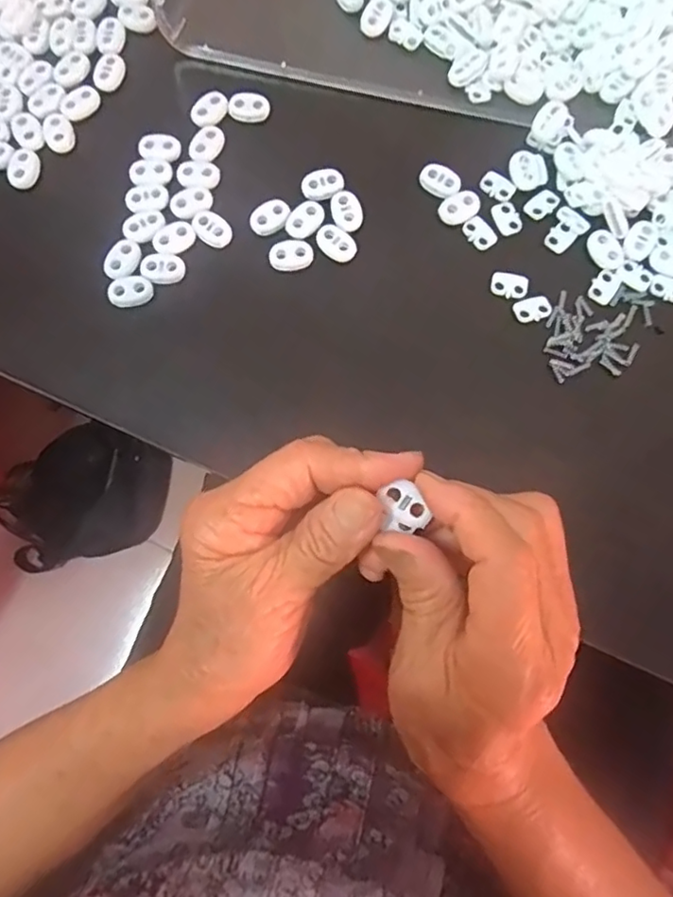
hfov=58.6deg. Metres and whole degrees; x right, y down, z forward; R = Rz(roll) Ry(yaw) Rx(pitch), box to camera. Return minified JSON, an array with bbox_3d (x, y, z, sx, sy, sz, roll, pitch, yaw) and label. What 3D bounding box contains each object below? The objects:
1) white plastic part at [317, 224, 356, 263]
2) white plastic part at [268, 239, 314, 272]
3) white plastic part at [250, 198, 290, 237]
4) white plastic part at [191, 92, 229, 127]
[{"bbox_3d":[0.000,-0.108,0.314,0.022,0.004,0.016,33,81,6],"label":"white plastic part"},{"bbox_3d":[-0.024,-0.101,0.312,0.023,0.005,0.015,-12,80,-2],"label":"white plastic part"},{"bbox_3d":[-0.035,-0.122,0.315,0.022,0.004,0.015,-32,81,-5],"label":"white plastic part"},{"bbox_3d":[-0.070,-0.186,0.330,0.022,0.004,0.014,-41,82,-7],"label":"white plastic part"}]

